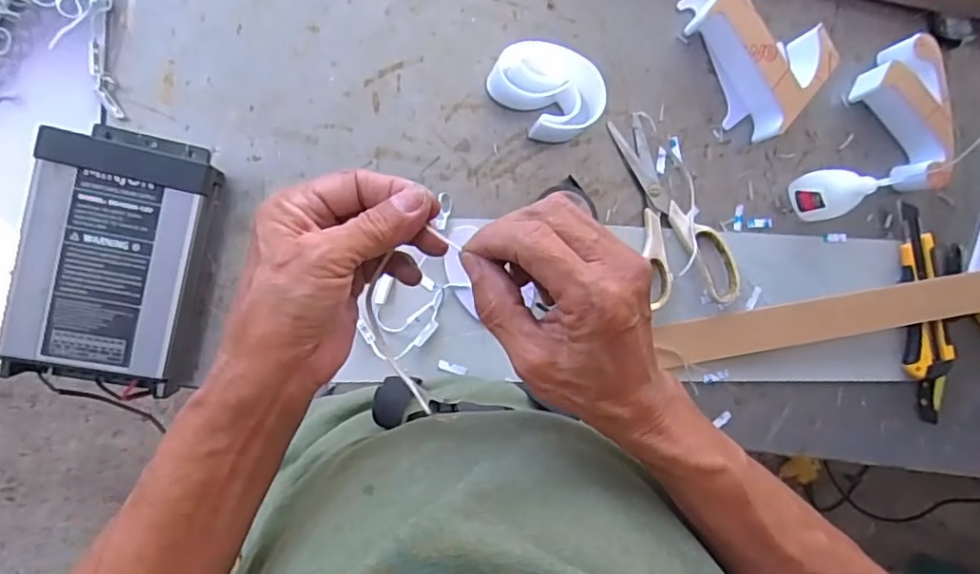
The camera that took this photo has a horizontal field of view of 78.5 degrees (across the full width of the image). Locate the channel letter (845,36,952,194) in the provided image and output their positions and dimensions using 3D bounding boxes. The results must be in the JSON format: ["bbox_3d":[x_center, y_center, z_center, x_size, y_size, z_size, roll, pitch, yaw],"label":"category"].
[{"bbox_3d":[0.399,-0.162,0.571,0.064,0.046,0.136,-23,94,-9],"label":"channel letter"}]

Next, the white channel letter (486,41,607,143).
[{"bbox_3d":[0.048,-0.166,0.507,0.090,0.045,0.065,41,84,-8],"label":"white channel letter"}]

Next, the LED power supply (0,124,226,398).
[{"bbox_3d":[-0.273,-0.024,0.445,0.112,0.051,0.186,11,88,-10],"label":"LED power supply"}]

